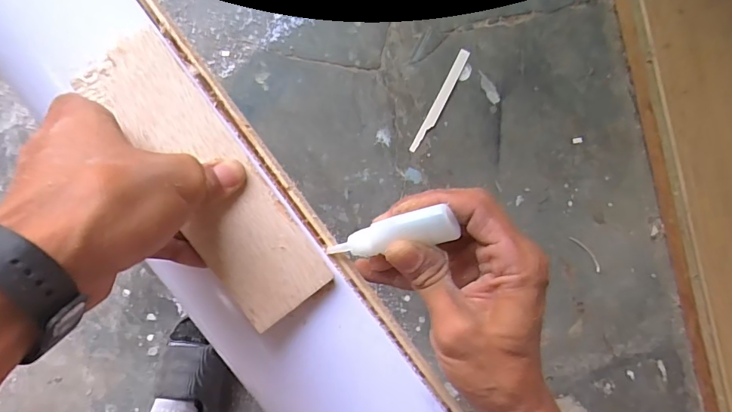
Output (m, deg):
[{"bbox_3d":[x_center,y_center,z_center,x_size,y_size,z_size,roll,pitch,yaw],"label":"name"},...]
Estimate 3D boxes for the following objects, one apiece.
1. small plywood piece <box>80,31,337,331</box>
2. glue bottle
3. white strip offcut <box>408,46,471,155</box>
[{"bbox_3d":[-0.090,-0.015,0.254,0.056,0.008,0.176,-35,93,-12],"label":"small plywood piece"},{"bbox_3d":[0.013,0.018,0.252,0.077,0.023,0.019,-17,90,23],"label":"glue bottle"},{"bbox_3d":[0.157,-0.220,0.915,0.024,0.004,0.240,28,87,-4],"label":"white strip offcut"}]

